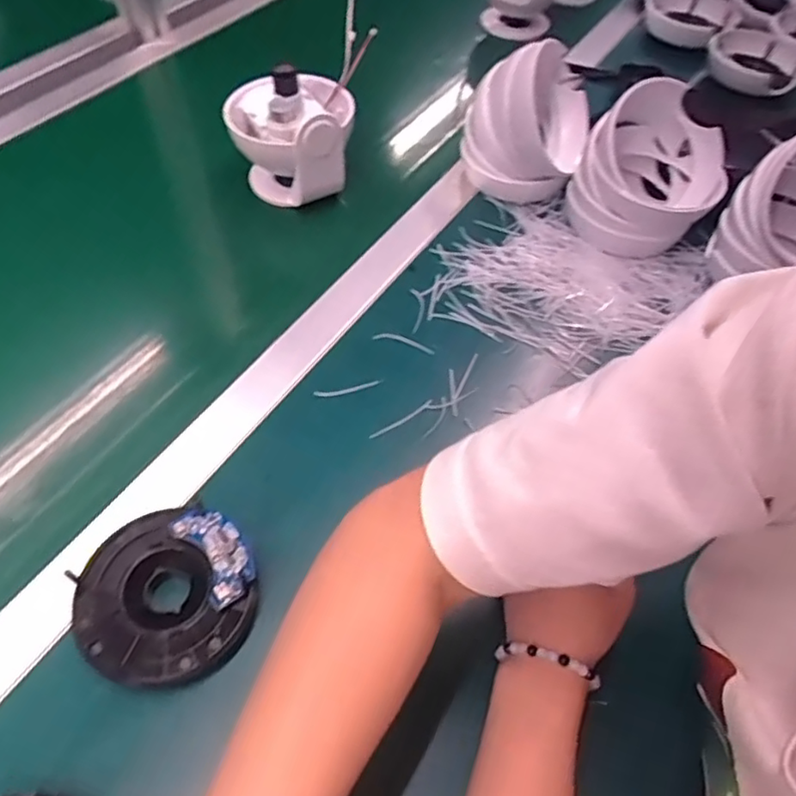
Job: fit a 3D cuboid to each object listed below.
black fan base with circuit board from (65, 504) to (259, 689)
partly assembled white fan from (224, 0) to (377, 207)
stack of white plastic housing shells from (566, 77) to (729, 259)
[{"bbox_3d":[-0.135,0.113,0.362,0.099,0.021,0.098,2,53,-3],"label":"black fan base with circuit board"},{"bbox_3d":[-0.097,-0.263,0.586,0.109,0.111,0.119,11,53,4],"label":"partly assembled white fan"},{"bbox_3d":[0.233,-0.210,0.569,0.127,0.107,0.125,22,55,11],"label":"stack of white plastic housing shells"}]

